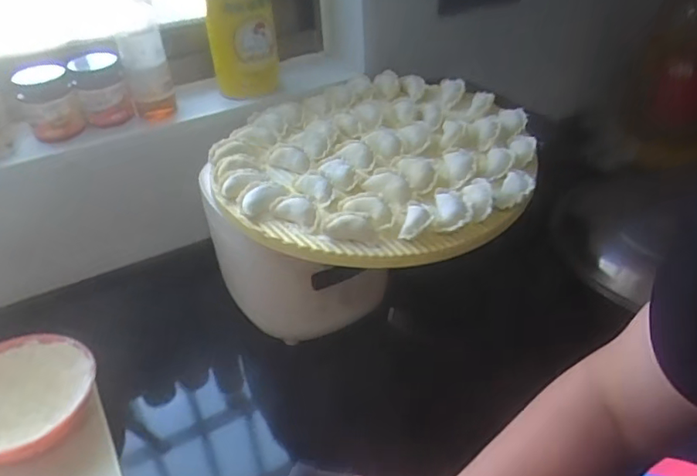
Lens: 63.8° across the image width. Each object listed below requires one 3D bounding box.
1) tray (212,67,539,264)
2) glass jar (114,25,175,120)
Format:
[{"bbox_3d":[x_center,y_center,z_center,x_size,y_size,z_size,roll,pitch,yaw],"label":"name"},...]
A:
[{"bbox_3d":[0.036,-0.109,0.701,0.362,0.059,0.378,-3,33,2],"label":"tray"},{"bbox_3d":[-0.268,-0.216,0.748,0.058,0.120,0.062,-14,35,-14],"label":"glass jar"}]

